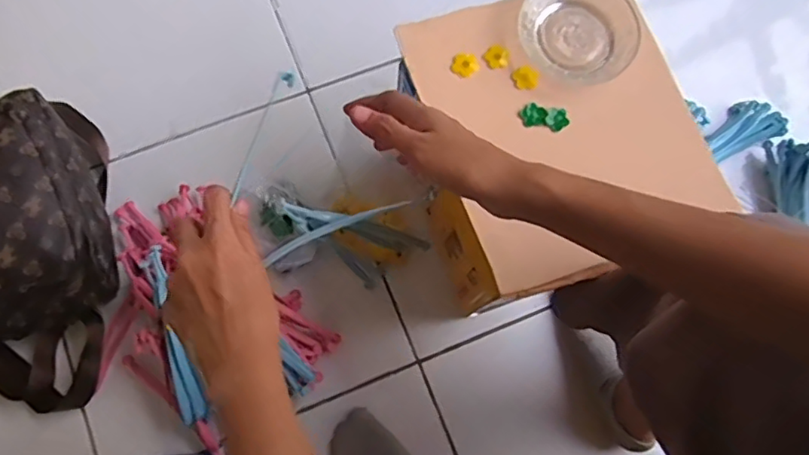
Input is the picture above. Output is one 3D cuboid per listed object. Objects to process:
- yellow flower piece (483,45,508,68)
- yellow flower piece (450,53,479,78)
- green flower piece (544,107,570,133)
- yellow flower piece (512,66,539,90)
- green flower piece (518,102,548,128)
[{"bbox_3d":[0.089,-0.166,0.565,0.024,0.010,0.021,1,76,-1],"label":"yellow flower piece"},{"bbox_3d":[0.058,-0.156,0.563,0.026,0.013,0.019,14,76,2],"label":"yellow flower piece"},{"bbox_3d":[0.145,-0.103,0.556,0.022,0.008,0.021,0,76,-1],"label":"green flower piece"},{"bbox_3d":[0.118,-0.145,0.566,0.022,0.007,0.025,-25,78,-7],"label":"yellow flower piece"},{"bbox_3d":[0.123,-0.107,0.558,0.022,0.011,0.024,0,76,-1],"label":"green flower piece"}]

